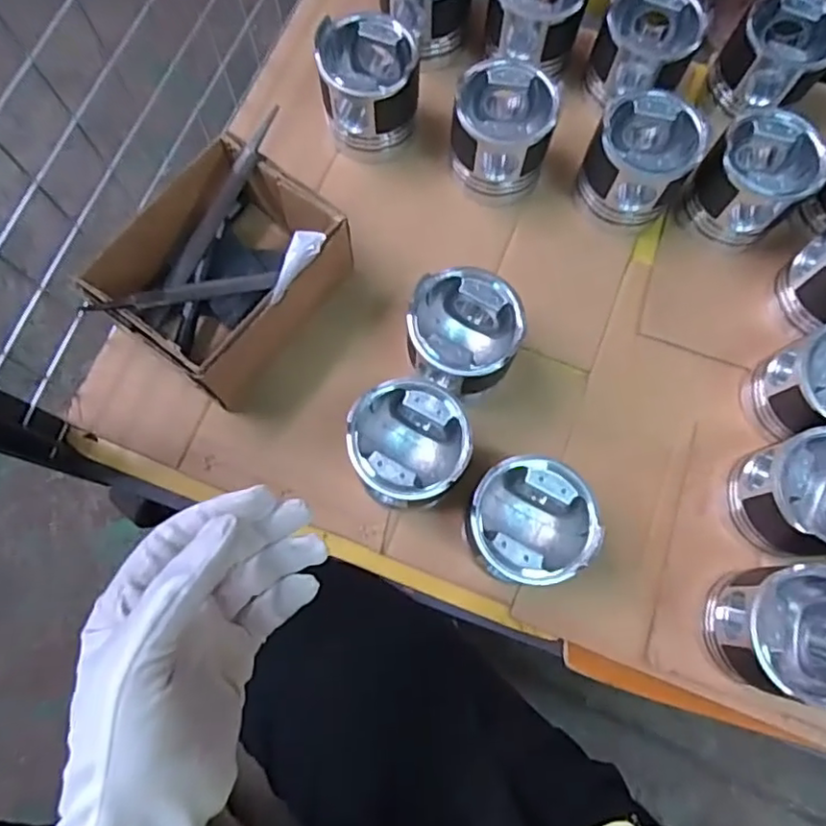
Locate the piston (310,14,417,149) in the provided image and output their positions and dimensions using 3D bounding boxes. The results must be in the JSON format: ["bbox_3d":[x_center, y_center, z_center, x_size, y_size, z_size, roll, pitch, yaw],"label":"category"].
[{"bbox_3d":[-0.044,-0.330,0.619,0.094,0.093,0.092,0,75,-2],"label":"piston"}]

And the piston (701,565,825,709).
[{"bbox_3d":[0.293,0.174,0.496,0.091,0.109,0.093,0,75,-2],"label":"piston"}]

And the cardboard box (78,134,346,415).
[{"bbox_3d":[-0.173,-0.129,0.571,0.158,0.091,0.195,38,77,8],"label":"cardboard box"}]

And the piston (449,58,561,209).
[{"bbox_3d":[0.088,-0.278,0.613,0.096,0.108,0.090,0,75,-2],"label":"piston"}]

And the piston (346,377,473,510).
[{"bbox_3d":[-0.004,0.030,0.527,0.093,0.105,0.098,0,75,-2],"label":"piston"}]

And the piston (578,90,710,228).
[{"bbox_3d":[0.221,-0.245,0.608,0.094,0.108,0.094,0,75,-2],"label":"piston"}]

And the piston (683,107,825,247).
[{"bbox_3d":[0.331,-0.227,0.602,0.090,0.106,0.089,0,75,-2],"label":"piston"}]

